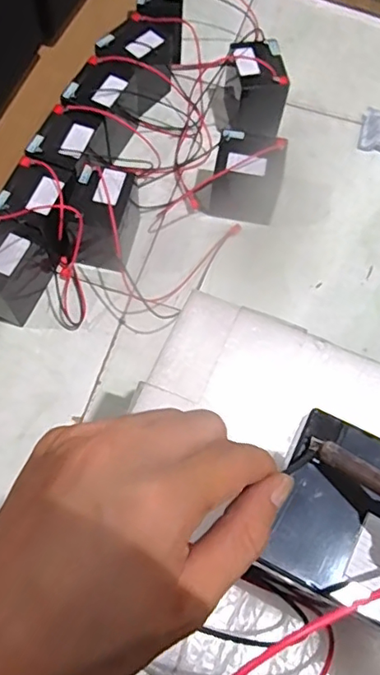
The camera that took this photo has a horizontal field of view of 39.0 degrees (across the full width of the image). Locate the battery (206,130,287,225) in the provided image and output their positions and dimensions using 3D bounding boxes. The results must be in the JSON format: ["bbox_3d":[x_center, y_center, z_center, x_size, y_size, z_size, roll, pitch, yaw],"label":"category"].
[{"bbox_3d":[0.076,-0.218,0.731,0.099,0.103,0.074,14,68,4],"label":"battery"}]

